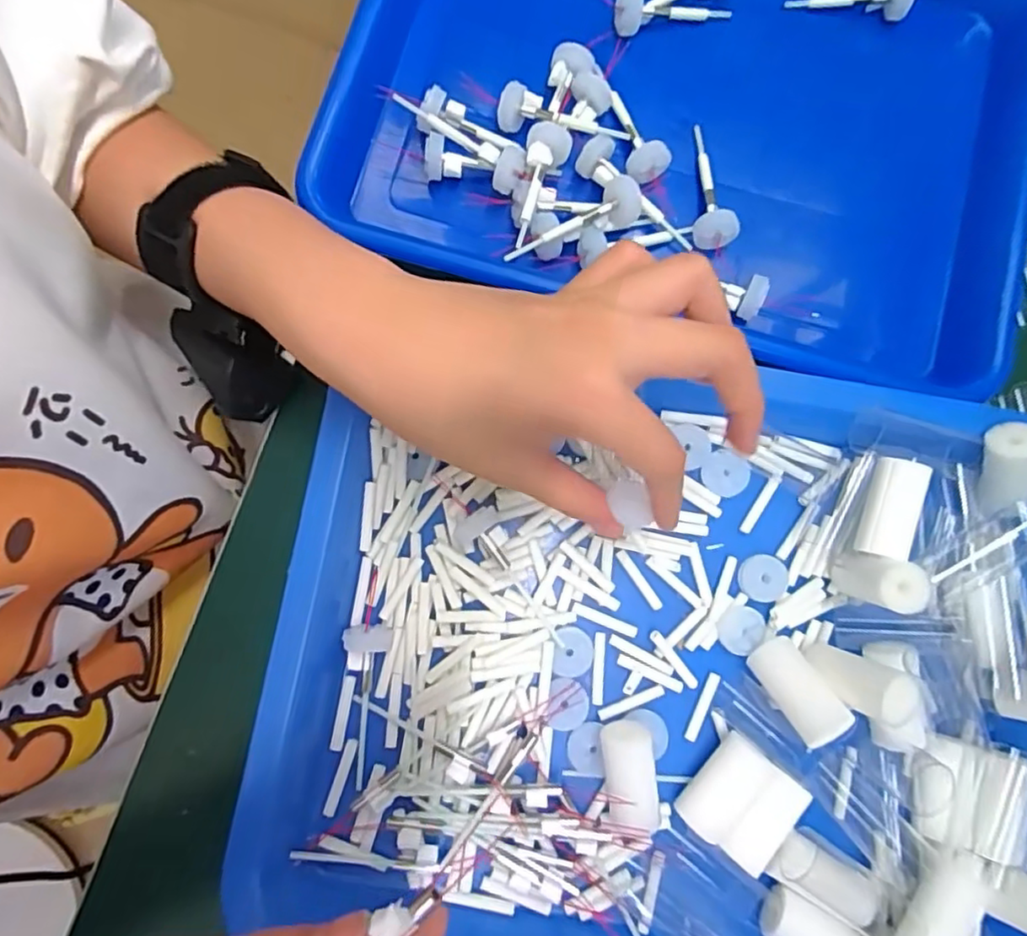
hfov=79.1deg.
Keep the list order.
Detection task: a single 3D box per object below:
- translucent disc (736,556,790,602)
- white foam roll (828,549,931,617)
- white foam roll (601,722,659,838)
[{"bbox_3d":[0.112,0.049,0.279,0.021,0.004,0.020,0,81,-2],"label":"translucent disc"},{"bbox_3d":[0.150,0.048,0.261,0.019,0.044,0.022,8,81,-1],"label":"white foam roll"},{"bbox_3d":[0.046,0.127,0.254,0.019,0.024,0.045,-6,81,-3],"label":"white foam roll"}]

